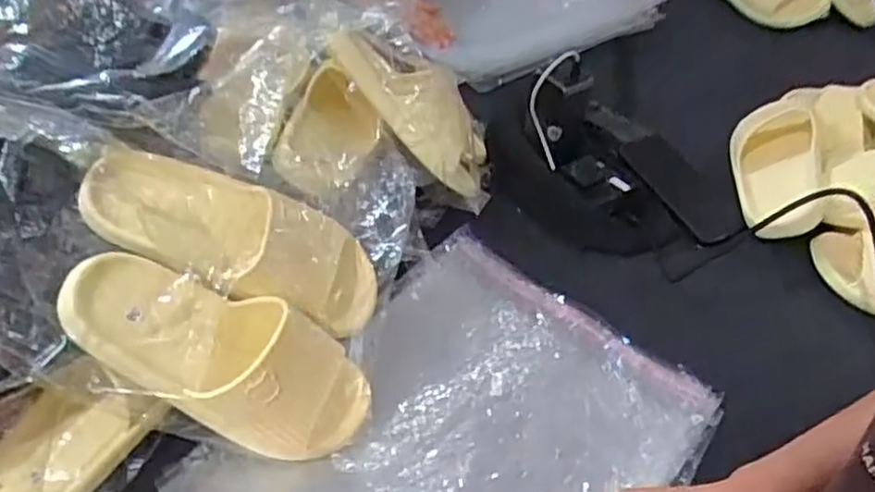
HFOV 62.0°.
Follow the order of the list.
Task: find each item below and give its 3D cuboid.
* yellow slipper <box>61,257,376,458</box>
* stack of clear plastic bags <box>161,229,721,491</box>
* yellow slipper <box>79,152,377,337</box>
[{"bbox_3d":[-0.159,0.083,0.565,0.252,0.064,0.099,30,42,-20],"label":"yellow slipper"},{"bbox_3d":[0.024,0.170,0.608,0.324,0.033,0.406,29,50,21],"label":"stack of clear plastic bags"},{"bbox_3d":[-0.162,-0.009,0.605,0.239,0.075,0.102,23,46,-6],"label":"yellow slipper"}]

